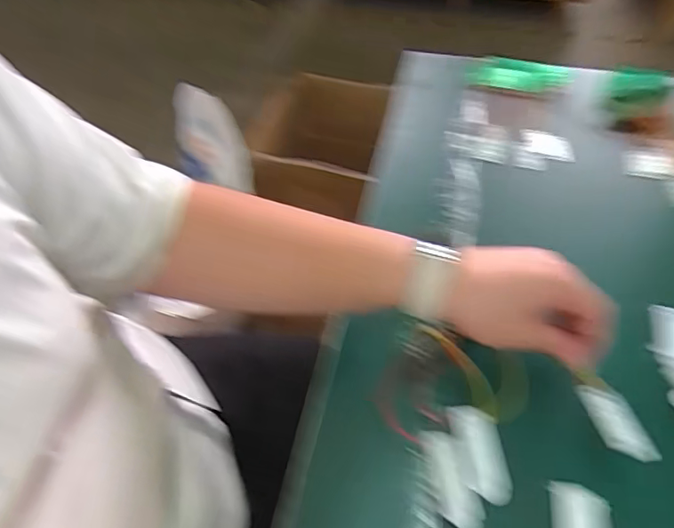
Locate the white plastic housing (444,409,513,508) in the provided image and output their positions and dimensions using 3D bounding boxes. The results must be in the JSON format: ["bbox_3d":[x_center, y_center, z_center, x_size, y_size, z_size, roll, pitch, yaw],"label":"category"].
[{"bbox_3d":[0.102,0.134,0.363,0.031,0.008,0.068,-9,49,-3],"label":"white plastic housing"}]

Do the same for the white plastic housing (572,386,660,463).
[{"bbox_3d":[0.188,0.107,0.345,0.025,0.014,0.061,-20,47,-13],"label":"white plastic housing"}]

